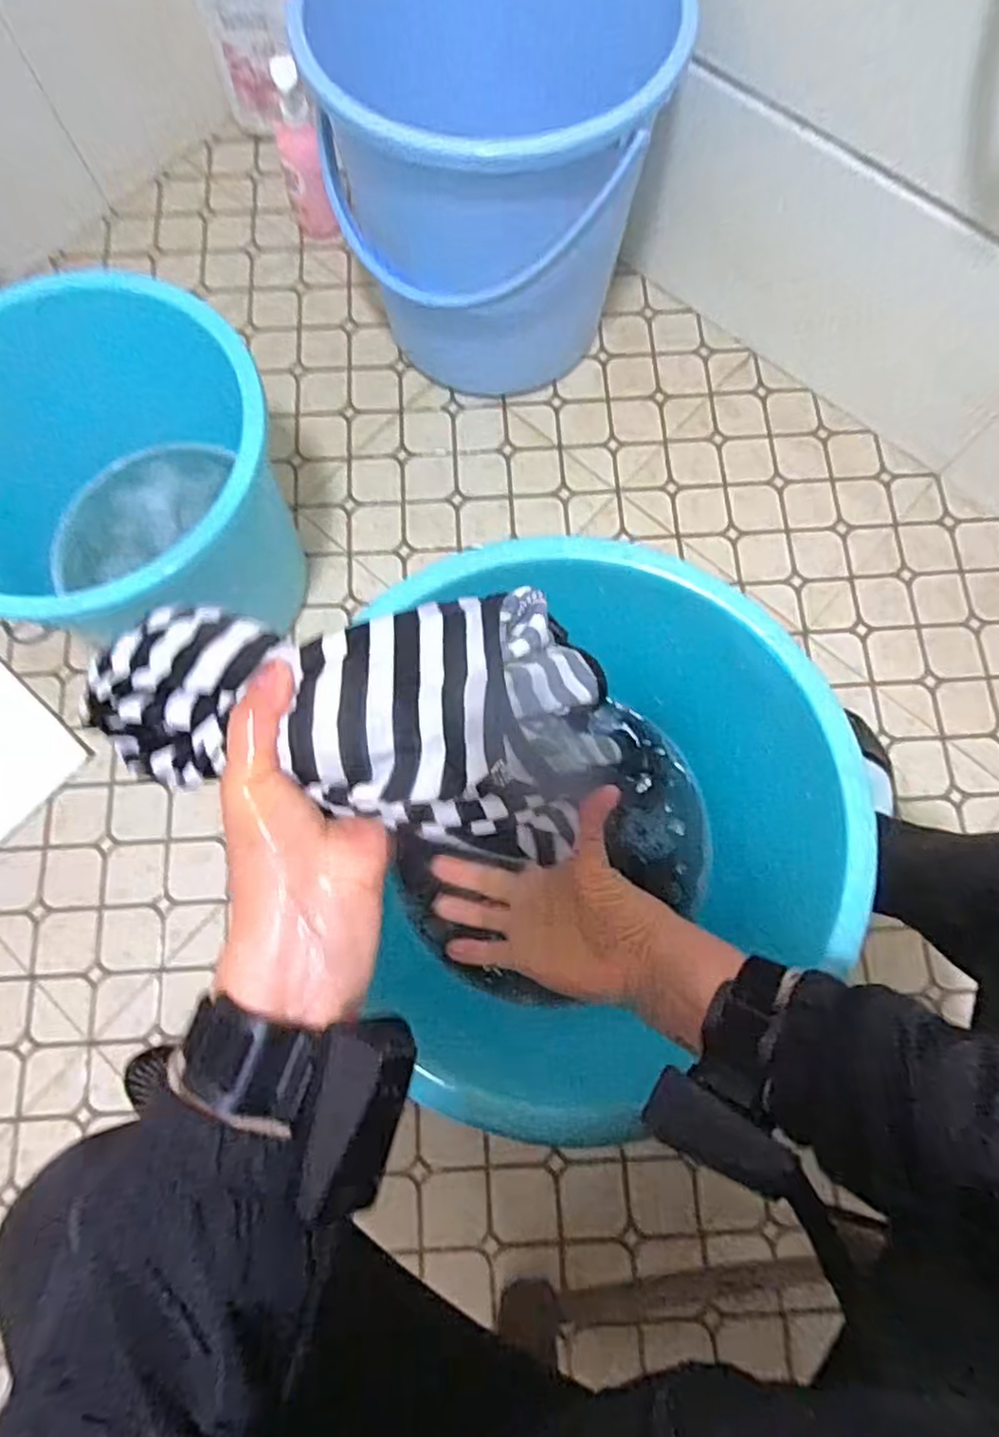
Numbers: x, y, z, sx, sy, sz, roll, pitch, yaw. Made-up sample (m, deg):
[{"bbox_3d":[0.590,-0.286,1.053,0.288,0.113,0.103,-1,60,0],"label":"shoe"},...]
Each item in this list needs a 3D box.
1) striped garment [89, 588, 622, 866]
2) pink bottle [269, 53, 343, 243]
[{"bbox_3d":[-0.057,-0.004,0.349,0.260,0.083,0.126,6,74,-11],"label":"striped garment"},{"bbox_3d":[-0.261,-0.742,0.929,0.066,0.199,0.050,-21,76,-5],"label":"pink bottle"}]

